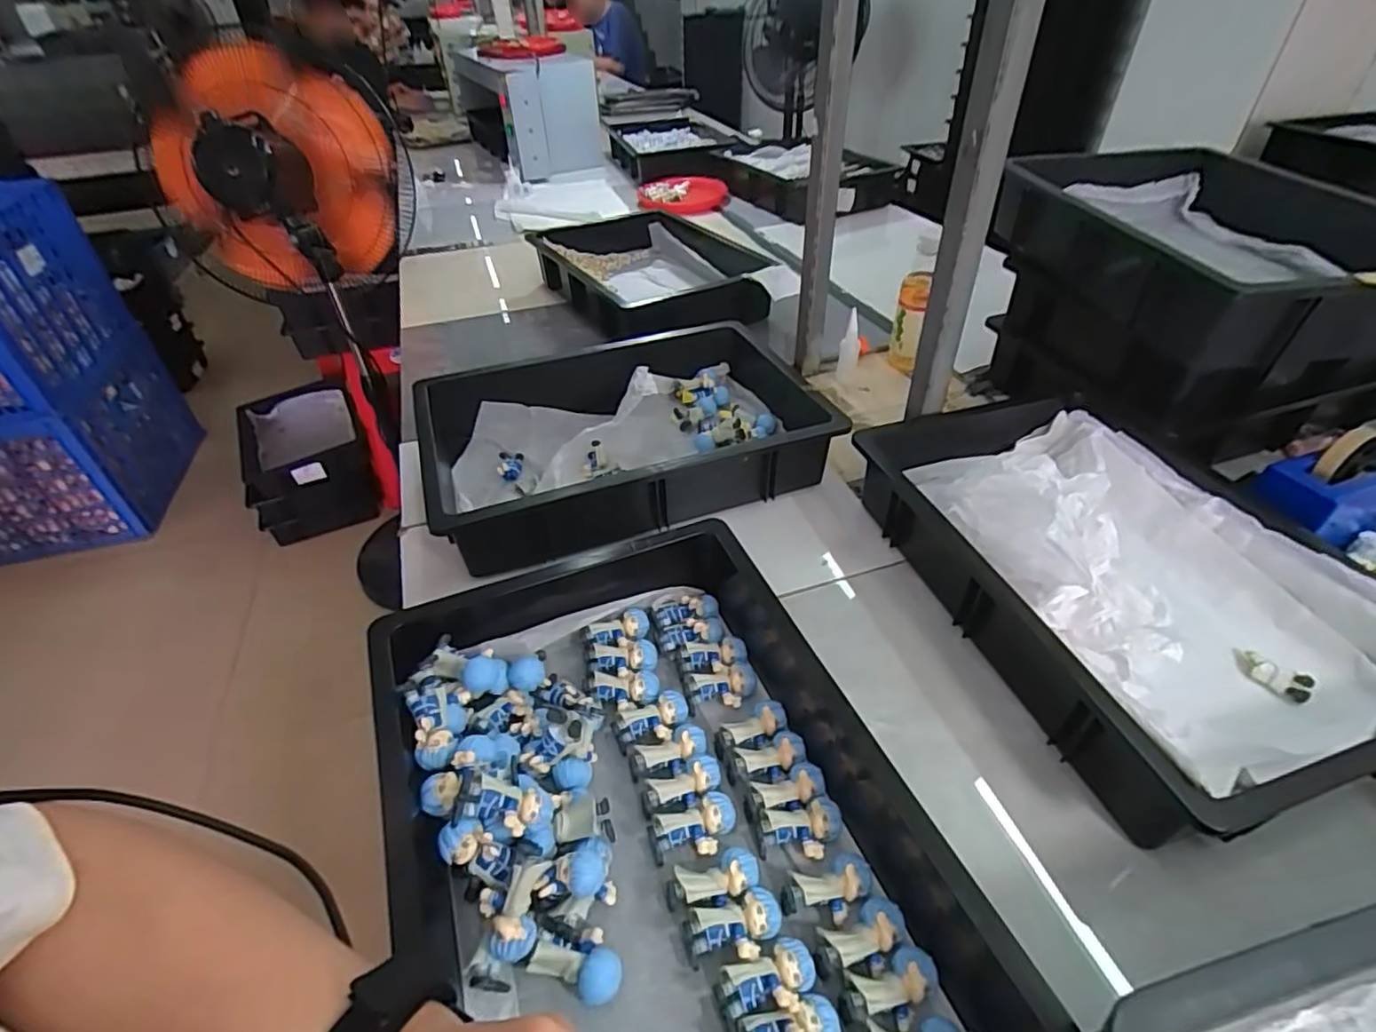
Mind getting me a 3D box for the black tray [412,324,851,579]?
[{"bbox_3d":[-0.064,-0.104,0.788,0.483,0.107,0.315,-16,43,-15],"label":"black tray"}]

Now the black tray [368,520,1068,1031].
[{"bbox_3d":[-0.011,0.205,0.438,0.324,0.088,0.464,-17,44,-17],"label":"black tray"}]

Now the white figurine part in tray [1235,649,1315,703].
[{"bbox_3d":[0.502,0.133,0.547,0.026,0.016,0.056,-22,45,-21],"label":"white figurine part in tray"}]

